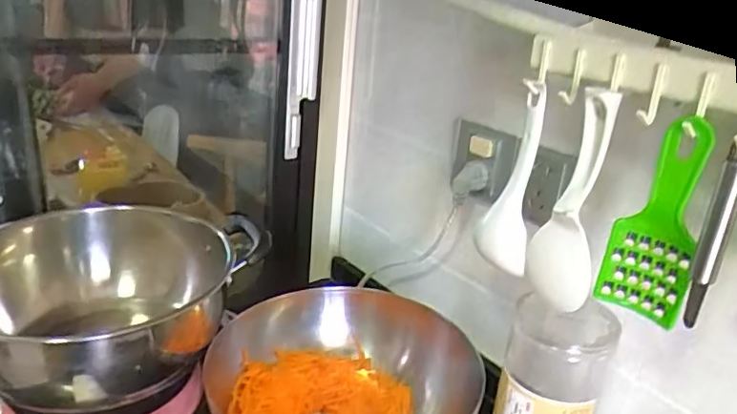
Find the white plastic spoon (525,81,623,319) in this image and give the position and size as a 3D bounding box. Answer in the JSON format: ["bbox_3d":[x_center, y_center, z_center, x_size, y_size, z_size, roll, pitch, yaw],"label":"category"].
[{"bbox_3d":[0.175,-0.004,0.497,0.049,0.191,0.041,10,23,12],"label":"white plastic spoon"}]

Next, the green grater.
[{"bbox_3d":[0.225,0.013,0.452,0.063,0.163,0.013,24,29,38],"label":"green grater"}]

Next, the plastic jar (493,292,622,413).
[{"bbox_3d":[0.179,0.190,0.583,0.092,0.214,0.075,14,25,21],"label":"plastic jar"}]

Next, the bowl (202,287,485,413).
[{"bbox_3d":[-0.022,0.186,0.606,0.260,0.114,0.215,22,28,34],"label":"bowl"}]

